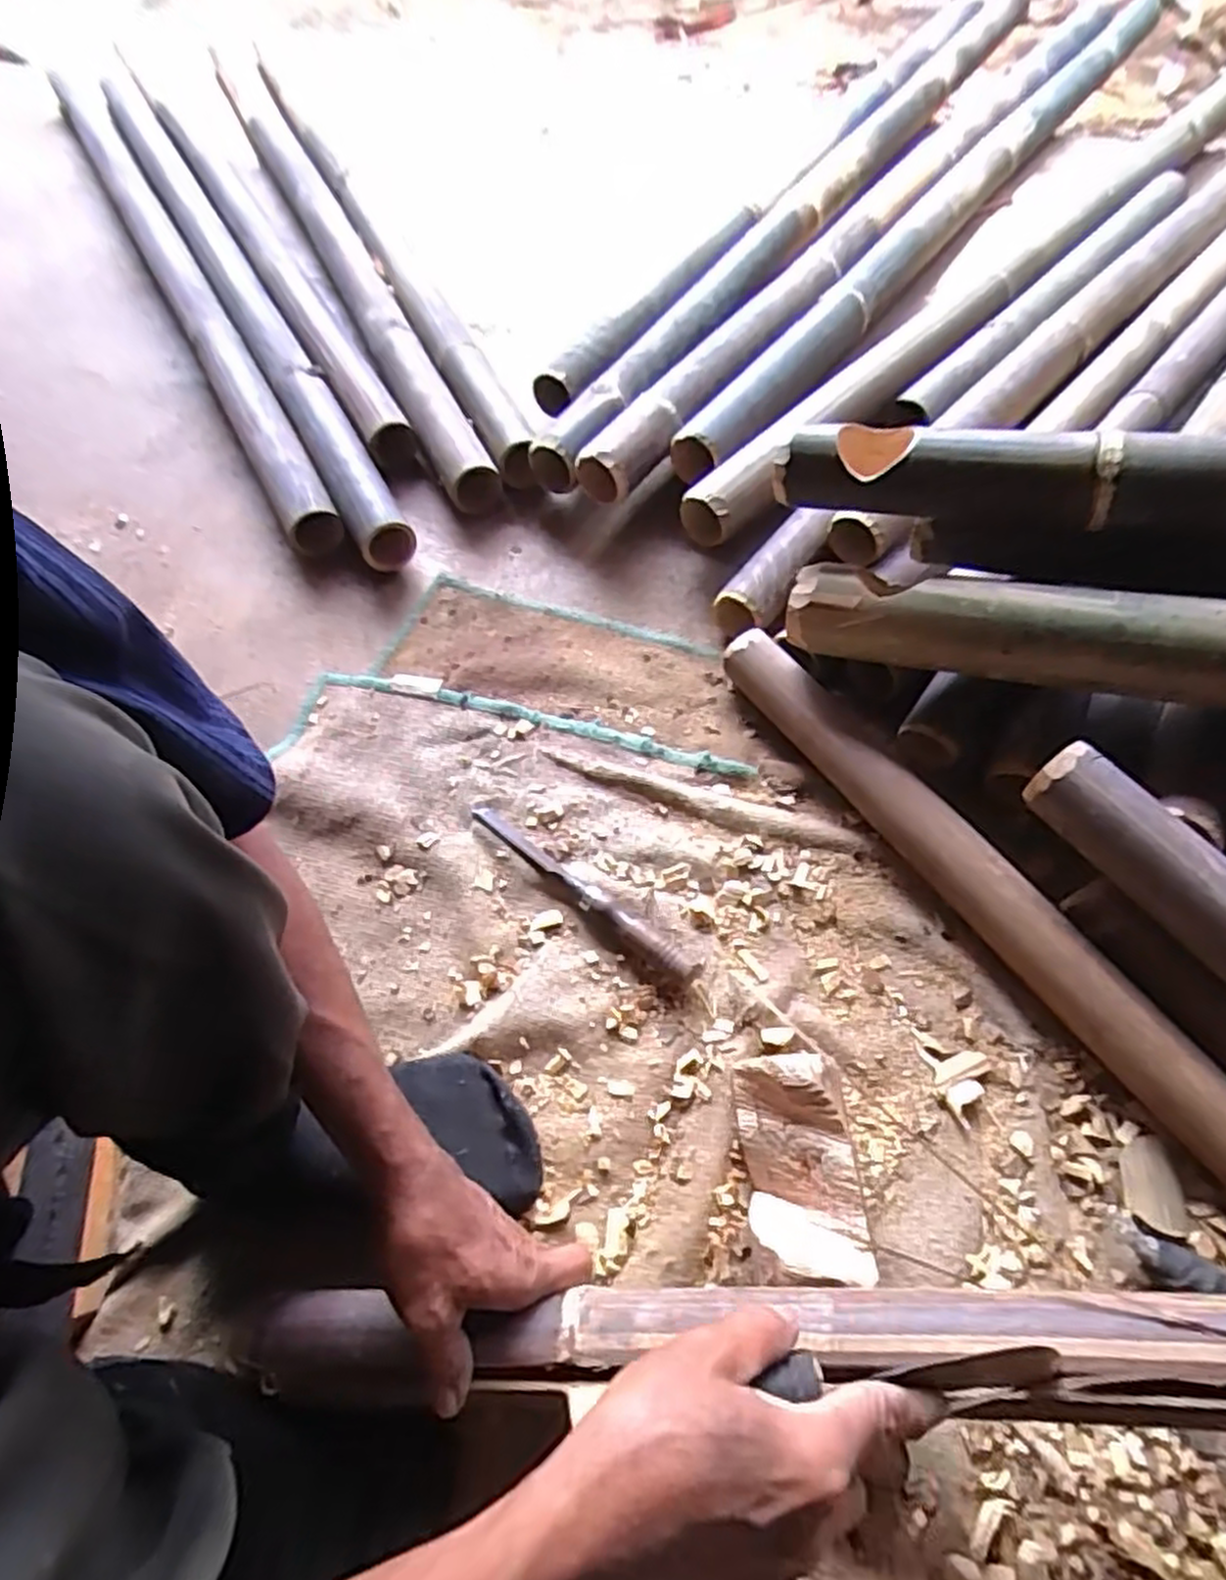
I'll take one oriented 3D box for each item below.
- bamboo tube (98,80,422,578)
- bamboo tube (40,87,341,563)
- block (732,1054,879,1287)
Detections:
[{"bbox_3d":[-0.579,-0.782,1.147,0.072,0.083,1.478,-28,62,-10],"label":"bamboo tube"},{"bbox_3d":[-0.674,-0.804,1.149,0.063,0.059,1.452,-29,62,-10],"label":"bamboo tube"},{"bbox_3d":[0.119,0.240,0.488,0.067,0.053,0.129,-7,60,0],"label":"block"}]

